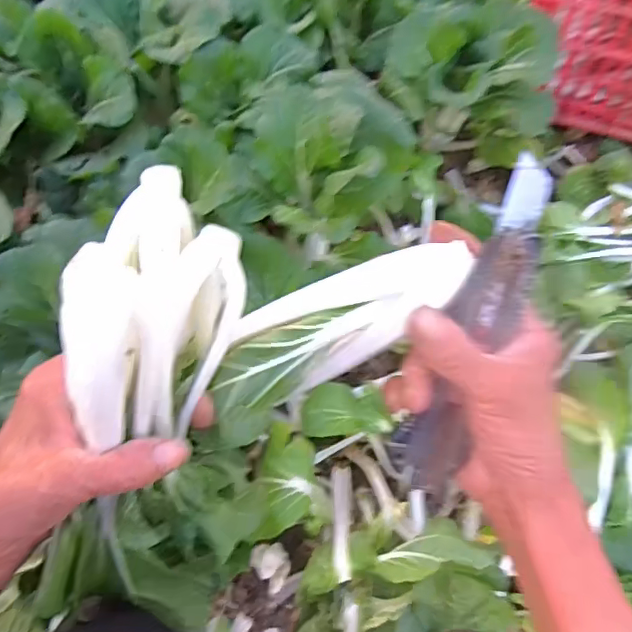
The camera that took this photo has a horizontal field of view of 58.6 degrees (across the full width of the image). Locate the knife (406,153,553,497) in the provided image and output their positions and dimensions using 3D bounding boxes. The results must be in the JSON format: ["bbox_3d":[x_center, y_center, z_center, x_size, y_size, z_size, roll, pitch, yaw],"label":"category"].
[{"bbox_3d":[0.081,0.010,0.283,0.031,0.008,0.174,18,101,7],"label":"knife"}]

